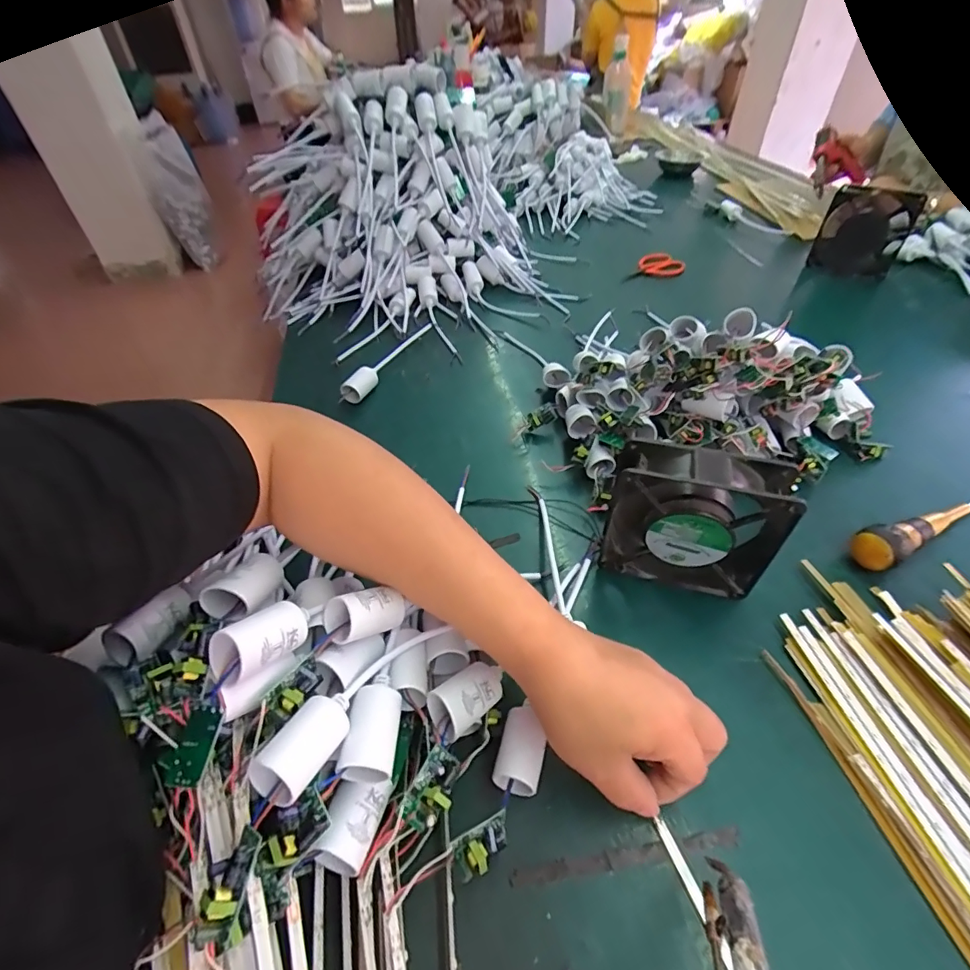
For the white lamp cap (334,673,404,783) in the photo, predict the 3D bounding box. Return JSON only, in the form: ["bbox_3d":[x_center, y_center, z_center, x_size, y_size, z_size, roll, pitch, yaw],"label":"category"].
[{"bbox_3d":[-0.061,0.132,0.266,0.025,0.024,0.052,0,45,2],"label":"white lamp cap"}]

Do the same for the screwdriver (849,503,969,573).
[{"bbox_3d":[0.413,0.029,0.426,0.228,0.030,0.032,-18,47,-15],"label":"screwdriver"}]

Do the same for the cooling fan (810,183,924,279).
[{"bbox_3d":[0.636,-0.424,0.809,0.121,0.127,0.029,24,51,23],"label":"cooling fan"}]

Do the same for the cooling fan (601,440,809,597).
[{"bbox_3d":[0.158,0.029,0.375,0.124,0.122,0.043,12,47,13],"label":"cooling fan"}]

